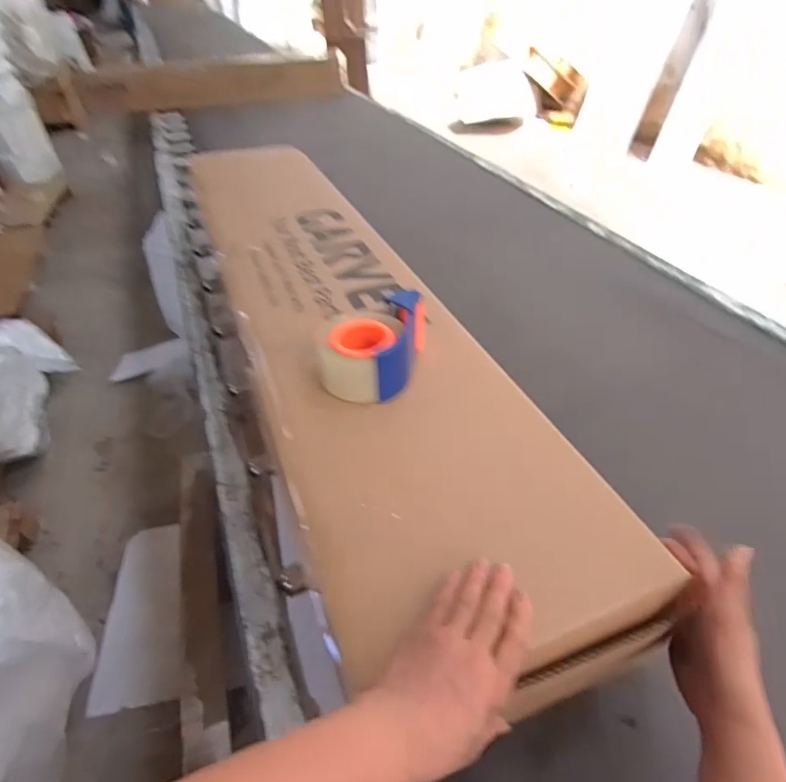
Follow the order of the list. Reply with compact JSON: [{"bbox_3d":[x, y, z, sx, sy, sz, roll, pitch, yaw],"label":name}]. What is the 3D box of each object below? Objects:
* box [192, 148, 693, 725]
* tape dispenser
[{"bbox_3d":[-0.116,-0.167,0.795,0.282,0.053,1.229,-17,46,-15],"label":"box"},{"bbox_3d":[-0.023,-0.056,0.606,0.095,0.068,0.145,10,43,16],"label":"tape dispenser"}]

